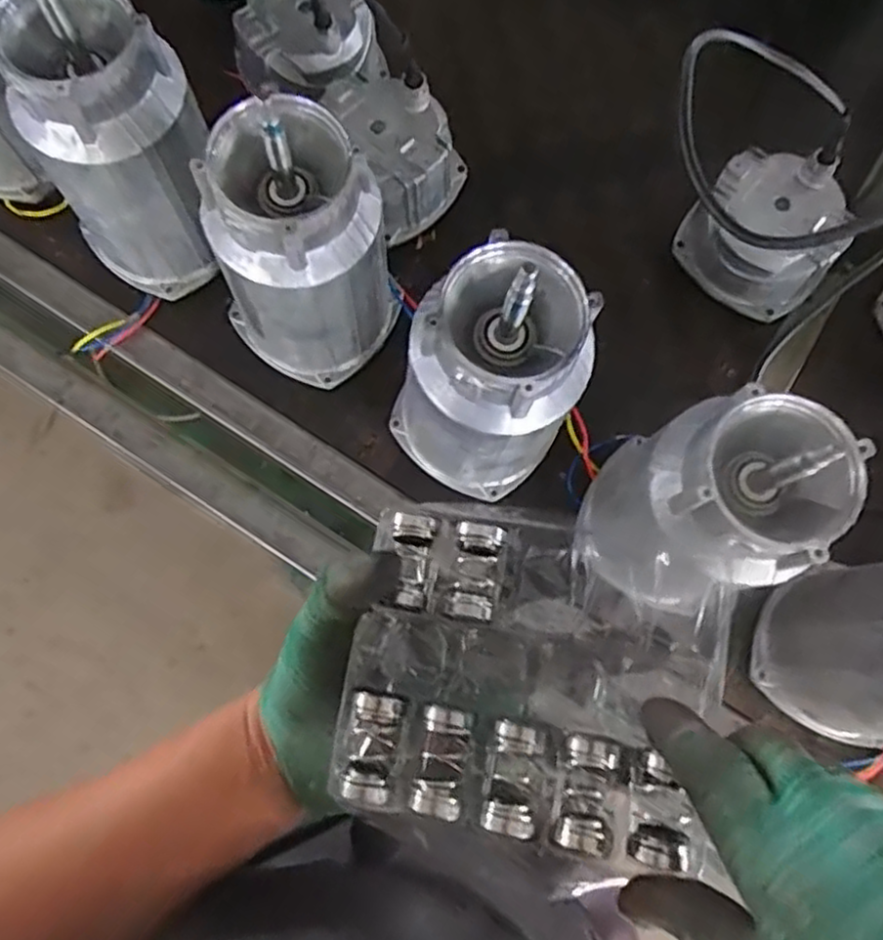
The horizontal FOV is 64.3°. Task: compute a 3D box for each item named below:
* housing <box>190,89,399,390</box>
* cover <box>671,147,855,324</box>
[{"bbox_3d":[-0.101,-0.155,0.515,0.101,0.235,0.110,0,78,-1],"label":"housing"},{"bbox_3d":[0.285,-0.209,0.621,0.122,0.090,0.118,36,79,6],"label":"cover"}]

